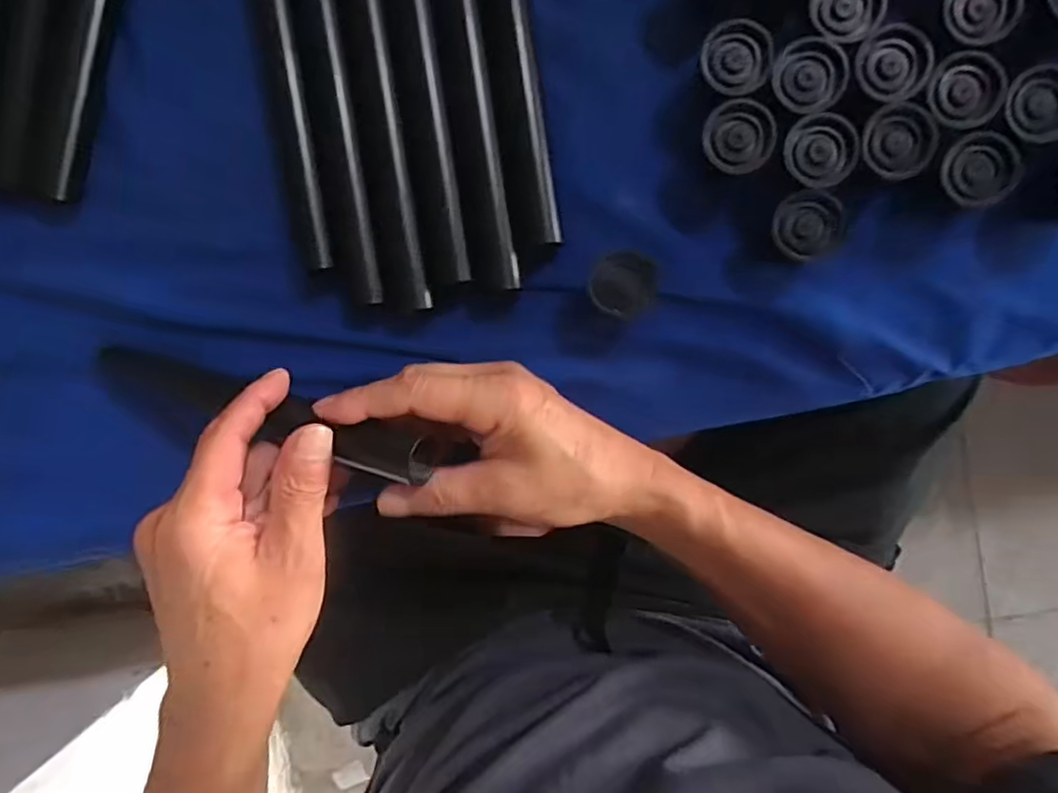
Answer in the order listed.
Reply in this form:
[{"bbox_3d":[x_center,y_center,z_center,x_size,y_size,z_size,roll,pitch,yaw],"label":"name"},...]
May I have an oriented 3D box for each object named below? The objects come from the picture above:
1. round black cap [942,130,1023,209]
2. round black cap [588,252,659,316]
[{"bbox_3d":[0.217,-0.109,0.285,0.032,0.013,0.033,0,96,4],"label":"round black cap"},{"bbox_3d":[0.050,-0.059,0.317,0.034,0.032,0.031,0,96,4],"label":"round black cap"}]

